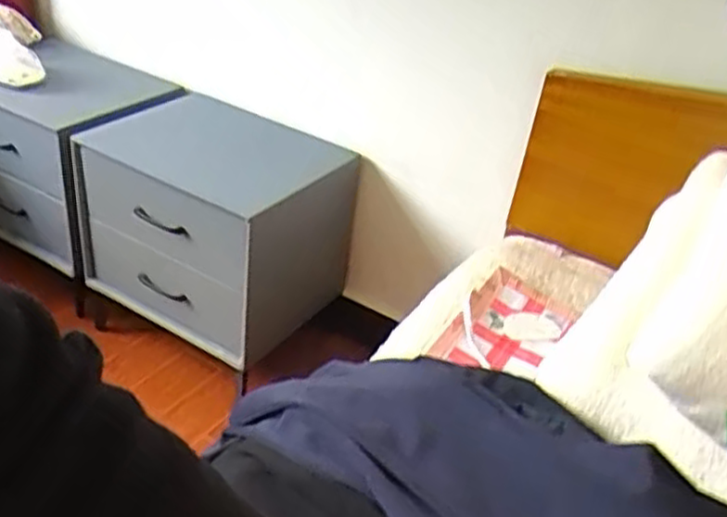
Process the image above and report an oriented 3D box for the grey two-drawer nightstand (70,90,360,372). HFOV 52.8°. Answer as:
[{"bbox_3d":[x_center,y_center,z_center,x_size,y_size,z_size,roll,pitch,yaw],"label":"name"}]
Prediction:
[{"bbox_3d":[-0.305,-0.076,1.589,0.480,0.364,0.403,24,37,24],"label":"grey two-drawer nightstand"}]

